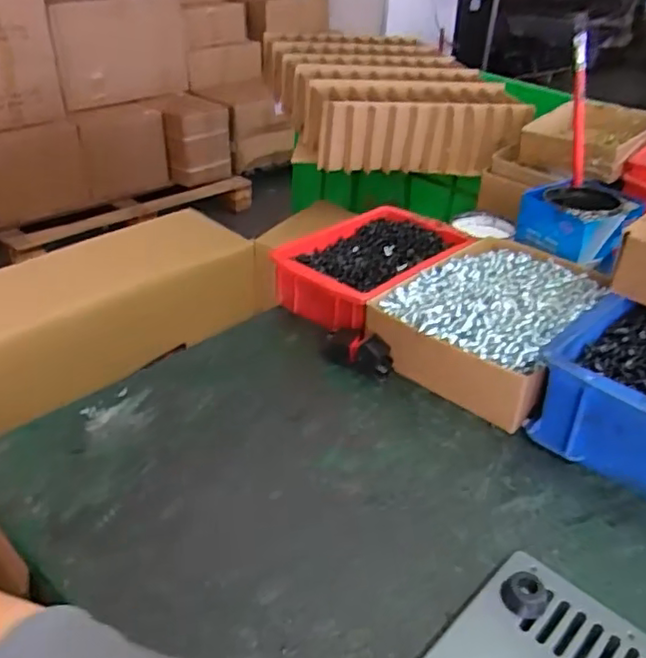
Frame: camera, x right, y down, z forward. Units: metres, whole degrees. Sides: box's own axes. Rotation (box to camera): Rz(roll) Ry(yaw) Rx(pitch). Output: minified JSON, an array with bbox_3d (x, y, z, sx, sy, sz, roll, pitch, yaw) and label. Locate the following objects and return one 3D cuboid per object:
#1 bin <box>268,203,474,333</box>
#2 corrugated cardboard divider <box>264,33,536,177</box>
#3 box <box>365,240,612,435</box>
[{"bbox_3d":[0.055,-0.063,0.683,0.131,0.059,0.207,28,40,35],"label":"bin"},{"bbox_3d":[0.095,-0.392,1.100,0.331,0.131,0.481,-3,32,-8],"label":"corrugated cardboard divider"},{"bbox_3d":[0.158,-0.006,0.601,0.160,0.061,0.235,25,39,32],"label":"box"}]

